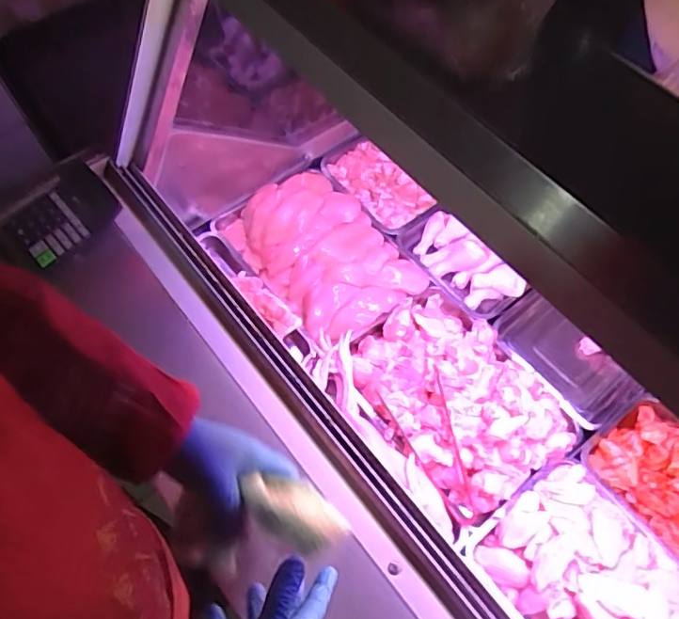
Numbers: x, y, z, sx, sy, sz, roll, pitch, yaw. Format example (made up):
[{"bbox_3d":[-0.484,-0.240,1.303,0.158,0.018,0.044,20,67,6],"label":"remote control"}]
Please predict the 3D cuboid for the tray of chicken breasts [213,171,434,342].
[{"bbox_3d":[-0.041,-0.112,1.073,0.273,0.060,0.368,-36,68,-17],"label":"tray of chicken breasts"}]

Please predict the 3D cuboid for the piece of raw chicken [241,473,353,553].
[{"bbox_3d":[-0.040,0.180,0.490,0.092,0.025,0.050,21,64,11],"label":"piece of raw chicken"}]

